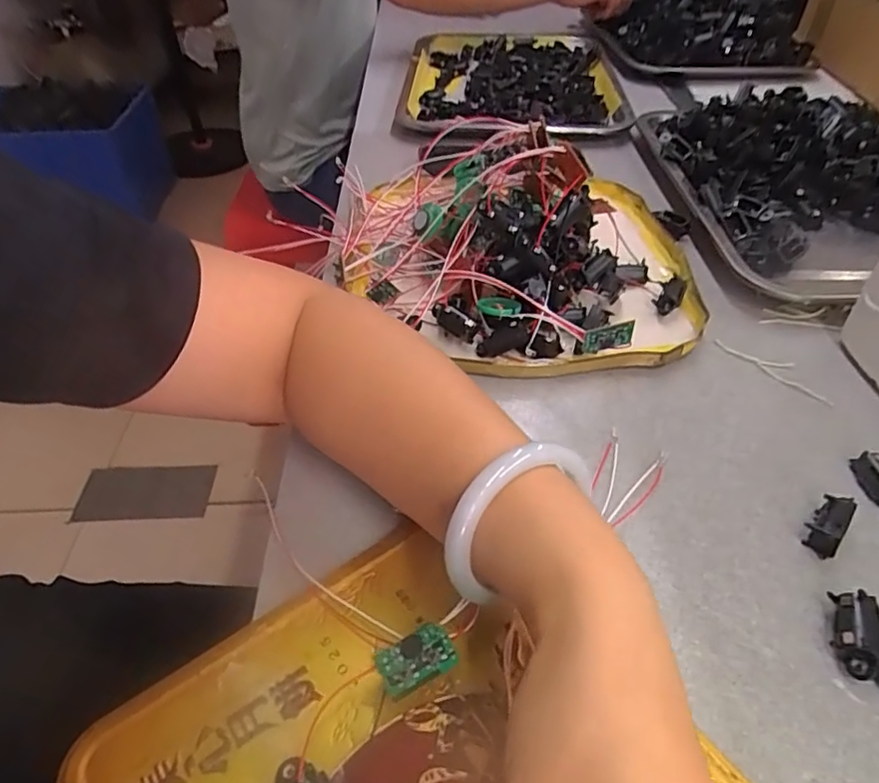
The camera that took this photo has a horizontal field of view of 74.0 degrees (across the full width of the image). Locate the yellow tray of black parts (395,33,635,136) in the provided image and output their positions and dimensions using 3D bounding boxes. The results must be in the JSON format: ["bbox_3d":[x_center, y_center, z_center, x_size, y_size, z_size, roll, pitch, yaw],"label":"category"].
[{"bbox_3d":[0.083,-0.382,0.716,0.246,0.032,0.313,2,44,2],"label":"yellow tray of black parts"}]

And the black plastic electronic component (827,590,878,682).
[{"bbox_3d":[0.174,0.101,0.244,0.017,0.019,0.034,21,48,21],"label":"black plastic electronic component"}]

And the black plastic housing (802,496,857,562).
[{"bbox_3d":[0.189,0.065,0.283,0.028,0.017,0.015,-32,43,-34],"label":"black plastic housing"}]

